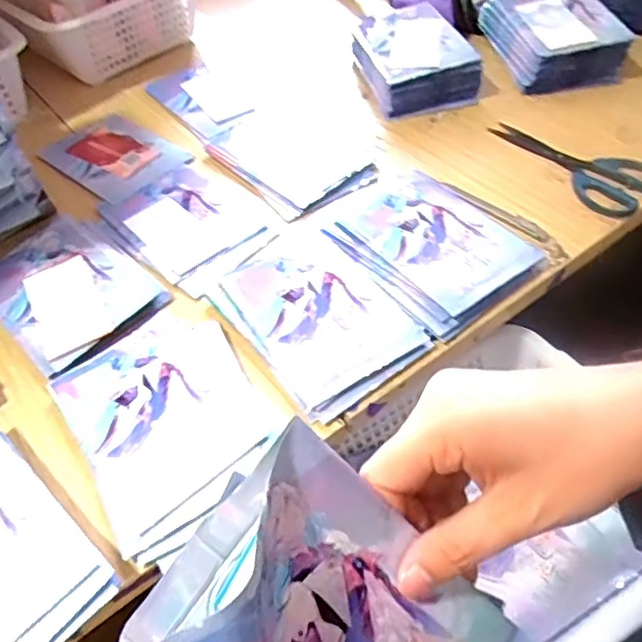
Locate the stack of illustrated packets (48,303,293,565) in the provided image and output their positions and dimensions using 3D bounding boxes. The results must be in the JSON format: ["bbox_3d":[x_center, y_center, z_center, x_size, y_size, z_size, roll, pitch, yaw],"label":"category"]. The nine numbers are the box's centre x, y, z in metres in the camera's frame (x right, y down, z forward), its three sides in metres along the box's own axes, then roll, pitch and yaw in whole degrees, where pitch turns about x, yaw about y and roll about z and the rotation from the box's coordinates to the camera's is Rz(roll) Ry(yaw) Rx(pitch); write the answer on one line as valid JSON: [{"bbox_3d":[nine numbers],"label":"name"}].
[{"bbox_3d":[-0.124,0.073,0.498,0.145,0.011,0.194,-30,53,-18],"label":"stack of illustrated packets"}]

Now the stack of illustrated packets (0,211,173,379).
[{"bbox_3d":[-0.251,-0.034,0.603,0.187,0.016,0.133,33,60,30],"label":"stack of illustrated packets"}]

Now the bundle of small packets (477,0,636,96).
[{"bbox_3d":[0.296,-0.373,0.798,0.132,0.064,0.179,-10,49,-2],"label":"bundle of small packets"}]

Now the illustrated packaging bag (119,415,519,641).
[{"bbox_3d":[0.011,0.133,0.250,0.030,0.175,0.112,-10,36,53],"label":"illustrated packaging bag"}]

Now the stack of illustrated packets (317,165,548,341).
[{"bbox_3d":[0.102,-0.087,0.601,0.160,0.026,0.205,-33,54,-20],"label":"stack of illustrated packets"}]

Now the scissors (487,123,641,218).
[{"bbox_3d":[0.274,-0.180,0.673,0.084,0.009,0.195,-29,52,-17],"label":"scissors"}]

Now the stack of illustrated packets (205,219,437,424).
[{"bbox_3d":[-0.010,-0.013,0.555,0.129,0.013,0.198,-32,53,-20],"label":"stack of illustrated packets"}]

